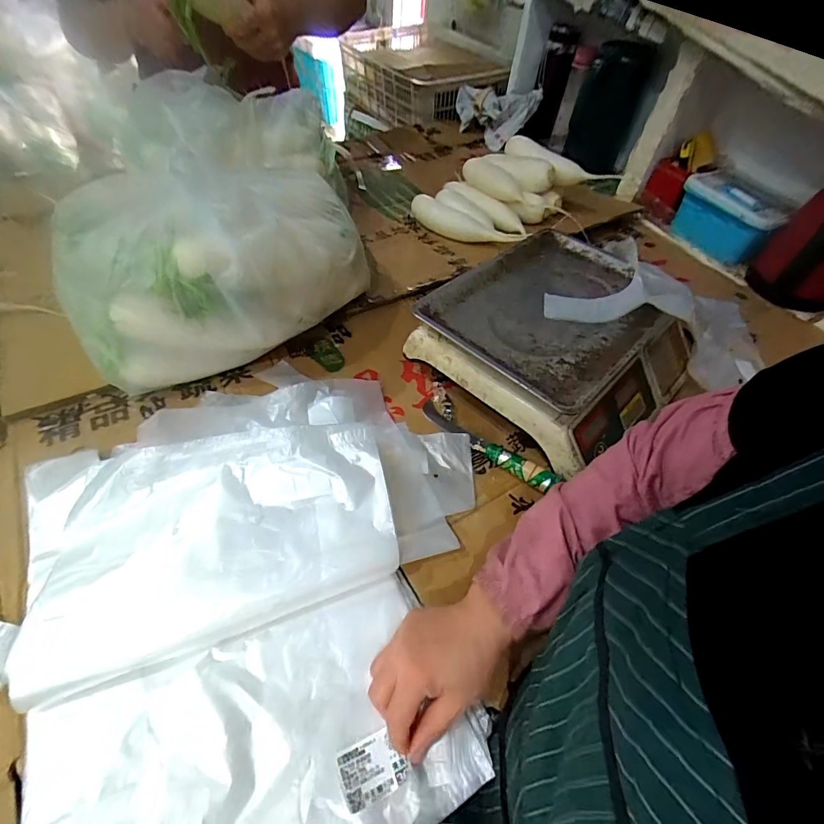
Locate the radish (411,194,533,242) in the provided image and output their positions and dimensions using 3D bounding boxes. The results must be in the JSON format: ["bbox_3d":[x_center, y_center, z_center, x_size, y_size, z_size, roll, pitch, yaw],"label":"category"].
[{"bbox_3d":[0.105,-0.377,0.838,0.254,0.049,0.051,22,53,11],"label":"radish"}]

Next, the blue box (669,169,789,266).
[{"bbox_3d":[0.665,-0.409,0.869,0.114,0.106,0.187,-18,56,-19],"label":"blue box"}]

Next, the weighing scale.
[{"bbox_3d":[0.209,-0.100,0.589,0.348,0.109,0.301,-32,61,-27],"label":"weighing scale"}]

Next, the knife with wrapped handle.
[{"bbox_3d":[0.091,0.038,0.526,0.200,0.022,0.035,37,57,21],"label":"knife with wrapped handle"}]

